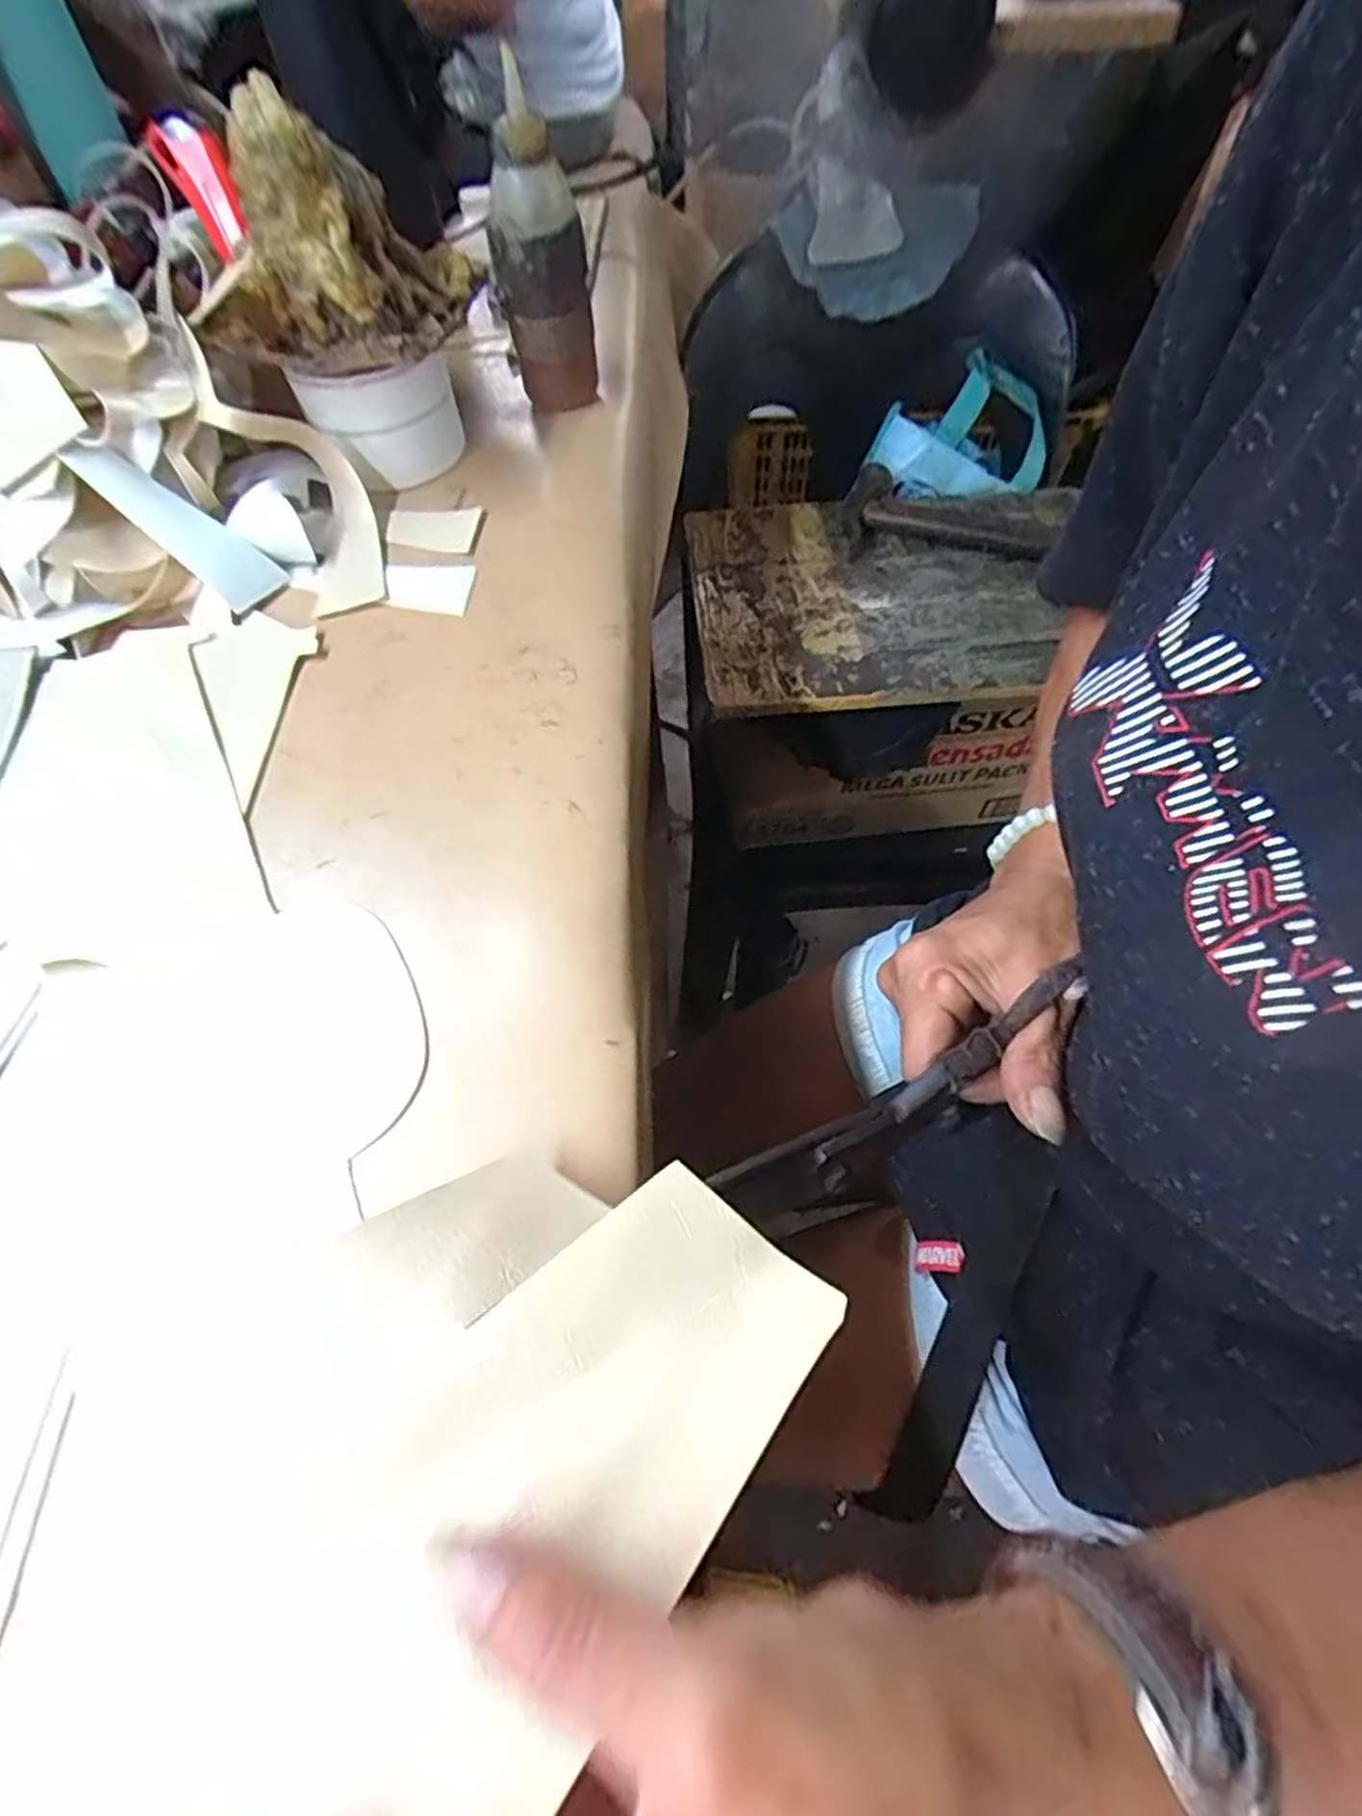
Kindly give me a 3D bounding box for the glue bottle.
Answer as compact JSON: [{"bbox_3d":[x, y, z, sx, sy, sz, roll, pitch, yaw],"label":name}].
[{"bbox_3d":[-0.078,-0.355,0.436,0.051,0.141,0.039,-9,59,-6],"label":"glue bottle"}]

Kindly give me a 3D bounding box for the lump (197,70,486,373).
[{"bbox_3d":[-0.172,-0.332,0.375,0.108,0.085,0.111,7,59,7],"label":"lump"}]

